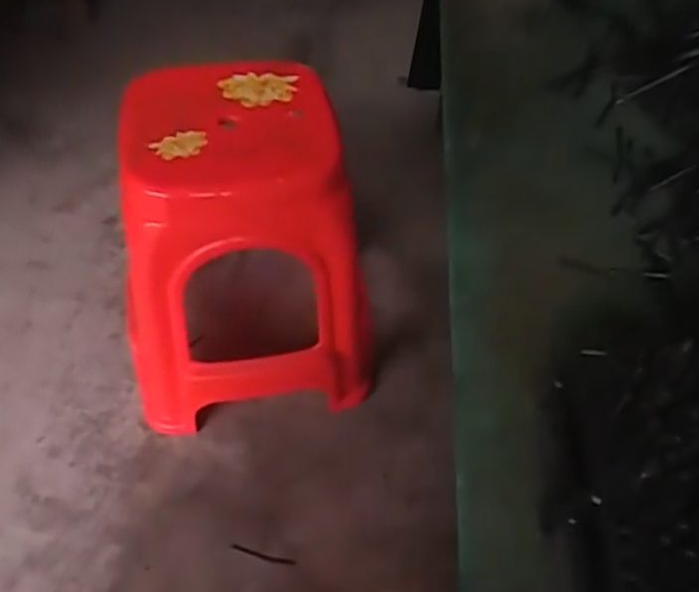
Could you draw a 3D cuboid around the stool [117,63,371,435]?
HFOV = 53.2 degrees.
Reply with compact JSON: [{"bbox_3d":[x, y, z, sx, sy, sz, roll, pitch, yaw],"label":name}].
[{"bbox_3d":[-0.157,-0.053,1.063,0.363,0.480,0.317,-2,49,-5],"label":"stool"}]

